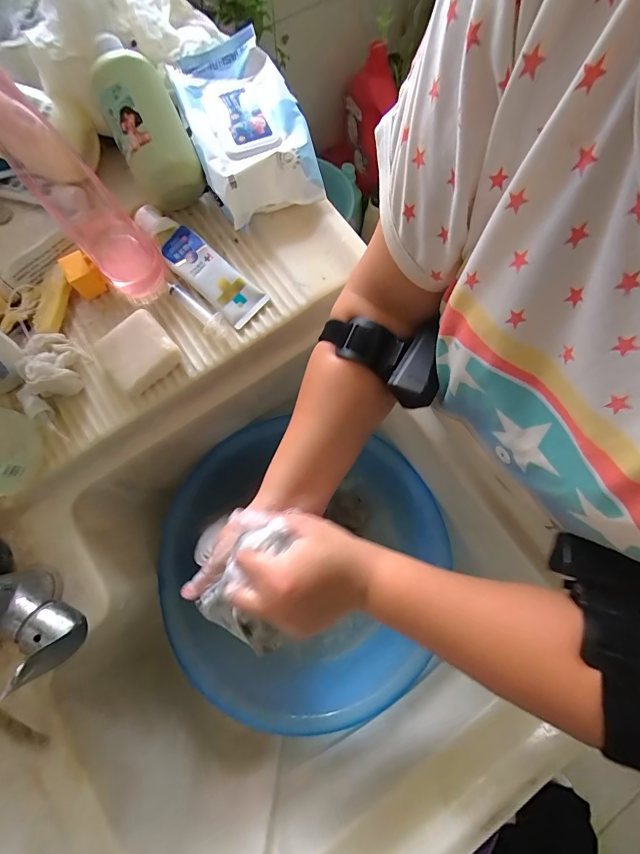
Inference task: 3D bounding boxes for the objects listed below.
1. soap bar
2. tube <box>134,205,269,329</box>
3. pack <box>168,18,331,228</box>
[{"bbox_3d":[-0.183,-0.074,0.373,0.066,0.028,0.062,-40,79,-10],"label":"soap bar"},{"bbox_3d":[-0.129,-0.175,0.393,0.158,0.026,0.044,42,79,10],"label":"tube"},{"bbox_3d":[-0.082,-0.328,0.413,0.117,0.053,0.210,-19,76,-5],"label":"pack"}]

